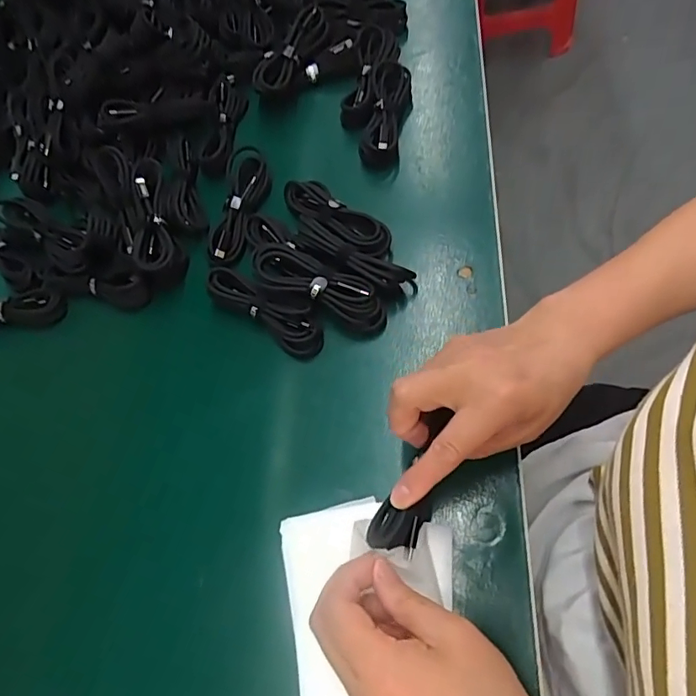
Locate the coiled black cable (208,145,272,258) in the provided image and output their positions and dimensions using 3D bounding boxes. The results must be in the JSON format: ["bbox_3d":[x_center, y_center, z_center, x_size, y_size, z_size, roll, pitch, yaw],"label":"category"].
[{"bbox_3d":[-0.099,-0.136,0.469,0.042,0.015,0.120,0,66,10],"label":"coiled black cable"}]

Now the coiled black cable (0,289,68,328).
[{"bbox_3d":[-0.318,-0.034,0.475,0.113,0.023,0.031,-6,65,8],"label":"coiled black cable"}]

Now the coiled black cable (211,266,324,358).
[{"bbox_3d":[-0.069,-0.032,0.415,0.111,0.019,0.029,33,75,22],"label":"coiled black cable"}]

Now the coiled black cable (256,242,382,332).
[{"bbox_3d":[-0.023,-0.050,0.406,0.112,0.018,0.034,23,72,19],"label":"coiled black cable"}]

